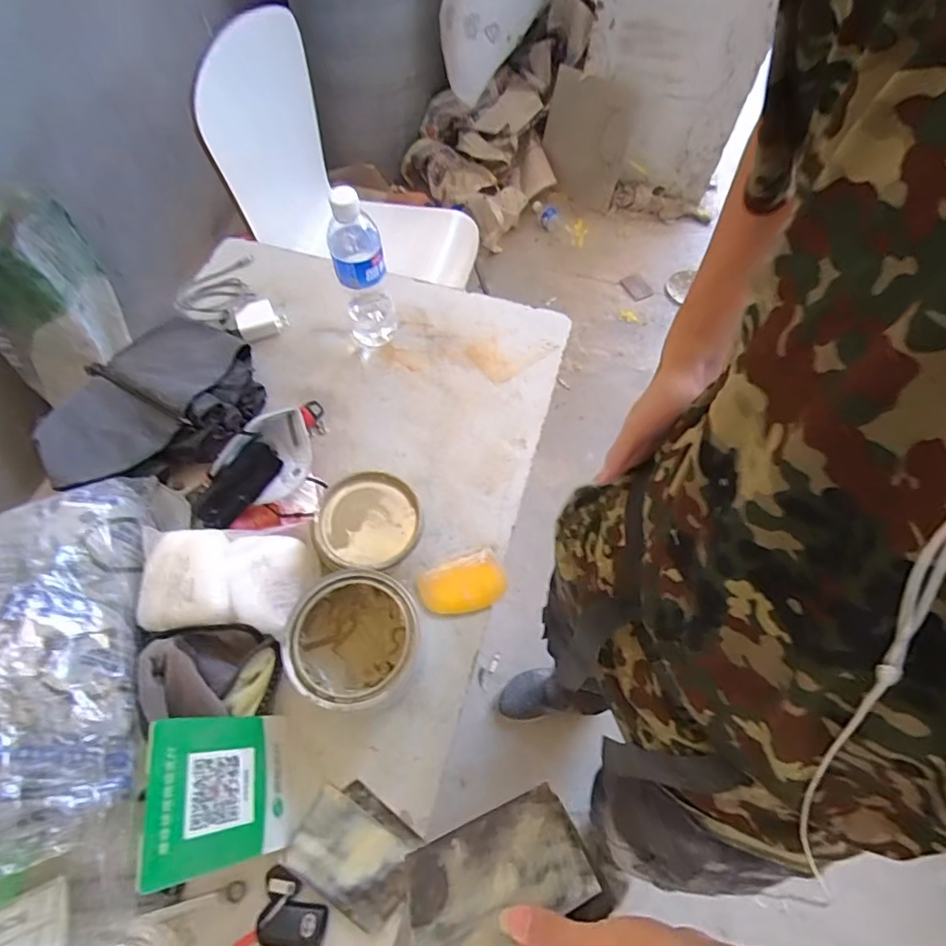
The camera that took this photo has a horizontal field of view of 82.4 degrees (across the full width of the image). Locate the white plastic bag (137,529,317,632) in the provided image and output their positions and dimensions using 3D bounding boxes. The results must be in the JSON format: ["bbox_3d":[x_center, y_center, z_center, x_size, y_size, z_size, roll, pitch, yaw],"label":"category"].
[{"bbox_3d":[-0.264,0.116,0.589,0.166,0.028,0.102,7,71,-21],"label":"white plastic bag"}]

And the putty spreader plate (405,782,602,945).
[{"bbox_3d":[0.016,0.277,0.372,0.130,0.005,0.073,-12,49,-24],"label":"putty spreader plate"}]

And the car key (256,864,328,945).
[{"bbox_3d":[-0.160,0.389,0.481,0.056,0.025,0.056,3,62,-1],"label":"car key"}]

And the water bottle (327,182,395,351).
[{"bbox_3d":[-0.143,-0.261,0.705,0.070,0.217,0.078,-10,63,-8],"label":"water bottle"}]

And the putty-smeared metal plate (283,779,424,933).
[{"bbox_3d":[-0.111,0.356,0.511,0.112,0.004,0.084,29,58,13],"label":"putty-smeared metal plate"}]

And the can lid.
[{"bbox_3d":[-0.119,0.054,0.616,0.114,0.008,0.114,1,63,-2],"label":"can lid"}]

